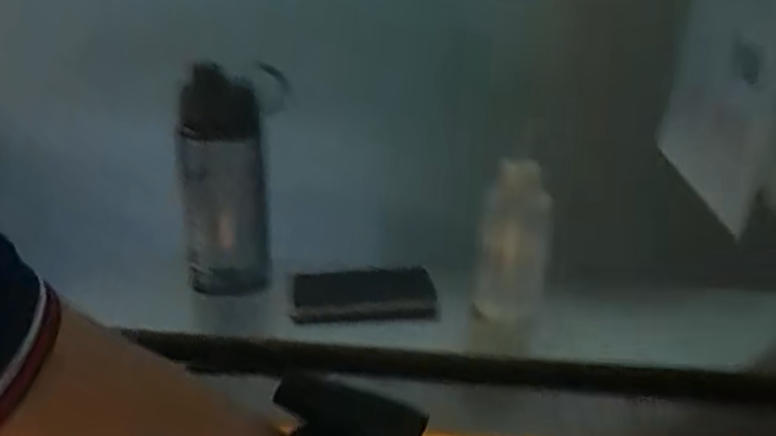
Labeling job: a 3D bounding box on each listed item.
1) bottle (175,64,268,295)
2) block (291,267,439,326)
[{"bbox_3d":[-0.170,-0.035,0.712,0.095,0.241,0.094,-5,27,-16],"label":"bottle"},{"bbox_3d":[-0.026,0.082,0.746,0.150,0.033,0.070,1,26,-4],"label":"block"}]

